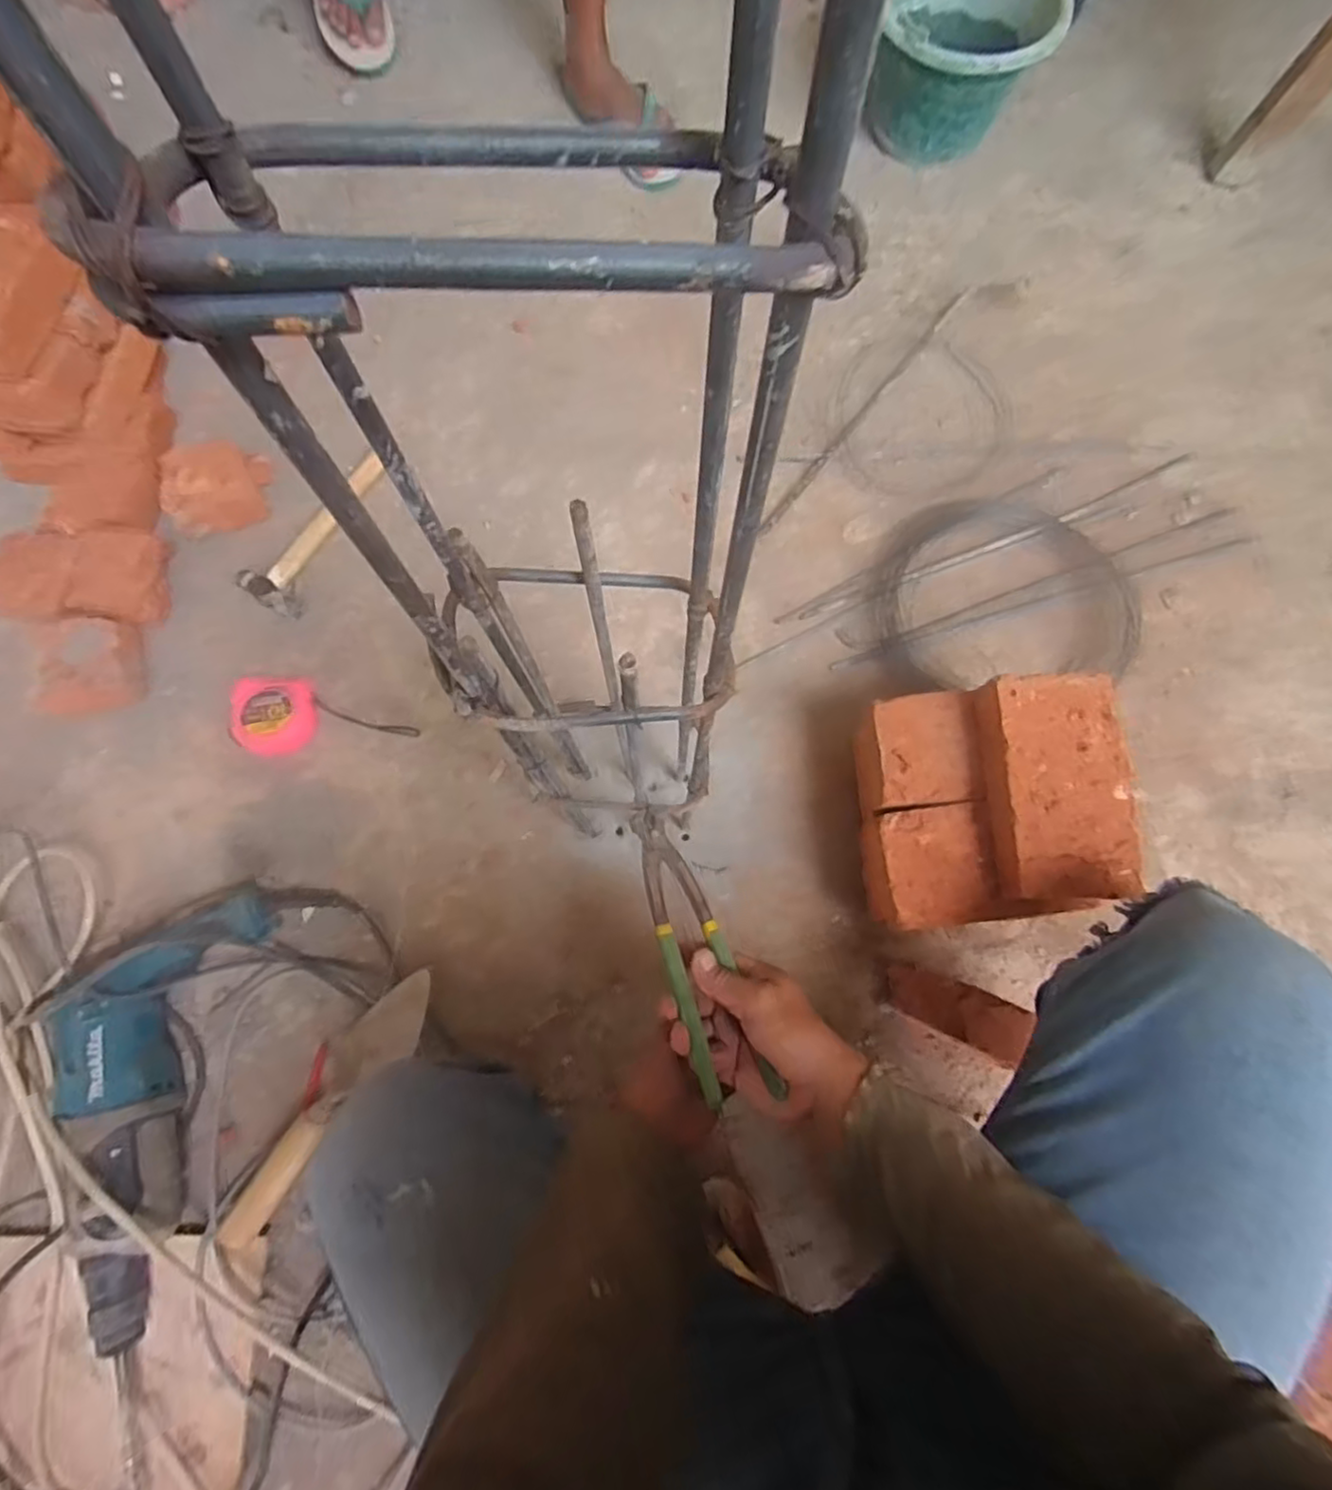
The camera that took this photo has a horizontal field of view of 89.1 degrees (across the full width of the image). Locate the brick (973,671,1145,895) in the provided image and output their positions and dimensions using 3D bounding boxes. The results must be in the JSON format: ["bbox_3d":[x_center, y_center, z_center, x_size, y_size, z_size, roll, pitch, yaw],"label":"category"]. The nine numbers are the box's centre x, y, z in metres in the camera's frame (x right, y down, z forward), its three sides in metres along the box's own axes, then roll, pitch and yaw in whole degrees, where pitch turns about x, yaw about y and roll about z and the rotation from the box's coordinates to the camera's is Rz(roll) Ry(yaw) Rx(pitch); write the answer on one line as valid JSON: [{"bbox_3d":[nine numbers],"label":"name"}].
[{"bbox_3d":[0.338,0.037,0.589,0.109,0.050,0.191,2,74,1],"label":"brick"}]

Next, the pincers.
[{"bbox_3d":[0.021,0.145,0.502,0.047,0.030,0.219,-16,57,-3],"label":"pincers"}]

